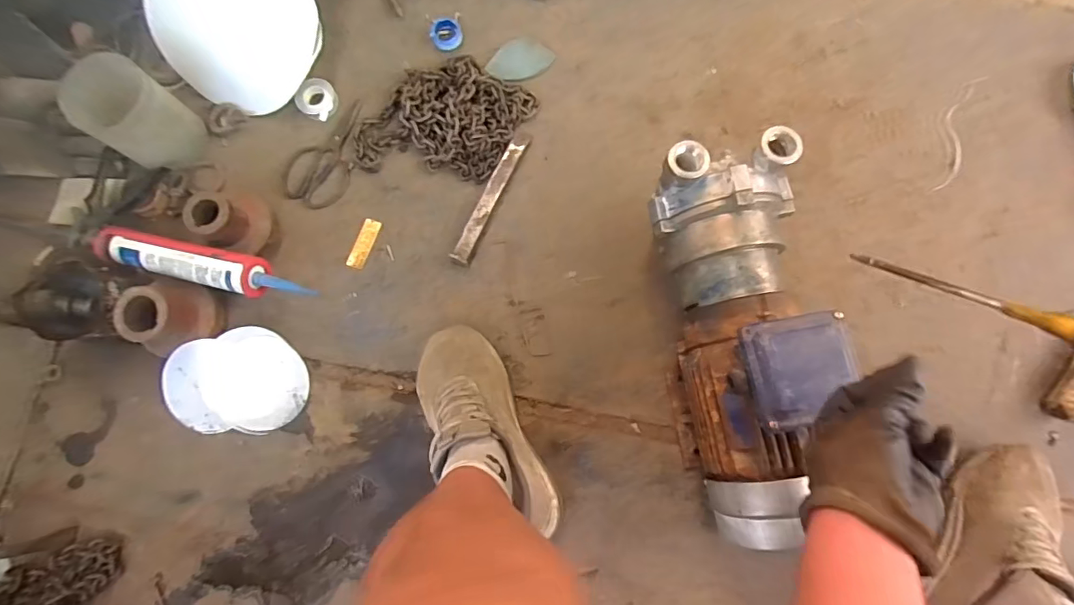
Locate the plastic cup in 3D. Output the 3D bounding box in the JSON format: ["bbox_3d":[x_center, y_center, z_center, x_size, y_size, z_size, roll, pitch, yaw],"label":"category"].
[{"bbox_3d":[-0.567,-0.263,0.729,0.115,0.125,0.113,35,81,6],"label":"plastic cup"}]

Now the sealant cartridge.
[{"bbox_3d":[-0.462,-0.052,0.697,0.308,0.042,0.056,12,81,4],"label":"sealant cartridge"}]

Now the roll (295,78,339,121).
[{"bbox_3d":[-0.341,-0.318,0.798,0.054,0.019,0.061,36,81,7],"label":"roll"}]

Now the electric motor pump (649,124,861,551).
[{"bbox_3d":[0.238,0.039,0.609,0.163,0.209,0.452,-1,82,0],"label":"electric motor pump"}]

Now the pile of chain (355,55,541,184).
[{"bbox_3d":[-0.144,-0.273,0.780,0.201,0.033,0.232,34,81,6],"label":"pile of chain"}]

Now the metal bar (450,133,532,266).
[{"bbox_3d":[-0.068,-0.159,0.765,0.027,0.015,0.222,24,80,5],"label":"metal bar"}]

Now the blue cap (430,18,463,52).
[{"bbox_3d":[-0.144,-0.430,0.819,0.048,0.019,0.047,0,79,0],"label":"blue cap"}]

